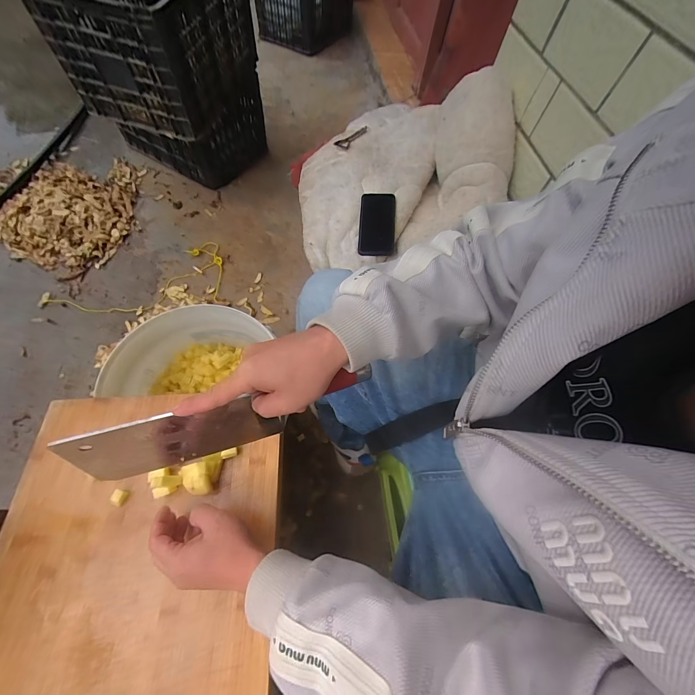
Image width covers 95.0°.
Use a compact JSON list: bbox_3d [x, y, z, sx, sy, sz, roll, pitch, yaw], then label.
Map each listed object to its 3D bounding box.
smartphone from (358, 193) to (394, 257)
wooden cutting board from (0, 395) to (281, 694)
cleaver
[{"bbox_3d":[0.068,-0.281,0.725,0.081,0.017,0.181,6,69,-6],"label":"smartphone"},{"bbox_3d":[-0.252,0.284,0.359,0.331,0.017,0.470,-2,63,-2],"label":"wooden cutting board"},{"bbox_3d":[-0.118,0.080,0.332,0.284,0.110,0.021,-15,64,-10],"label":"cleaver"}]

